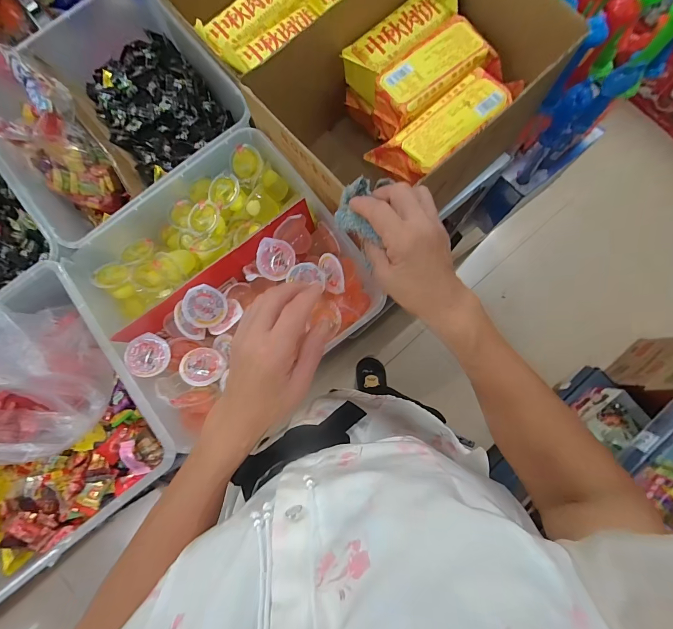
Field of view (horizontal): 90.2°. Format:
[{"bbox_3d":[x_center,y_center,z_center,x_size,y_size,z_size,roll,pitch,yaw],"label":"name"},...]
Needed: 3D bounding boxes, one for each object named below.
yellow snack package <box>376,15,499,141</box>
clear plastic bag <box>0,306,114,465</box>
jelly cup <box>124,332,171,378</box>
[{"bbox_3d":[0.123,-0.306,0.442,0.153,0.064,0.084,-32,81,-2],"label":"yellow snack package"},{"bbox_3d":[-0.423,0.079,0.409,0.256,0.141,0.202,-11,81,1],"label":"clear plastic bag"},{"bbox_3d":[-0.228,0.050,0.410,0.048,0.029,0.050,5,82,-12],"label":"jelly cup"}]

